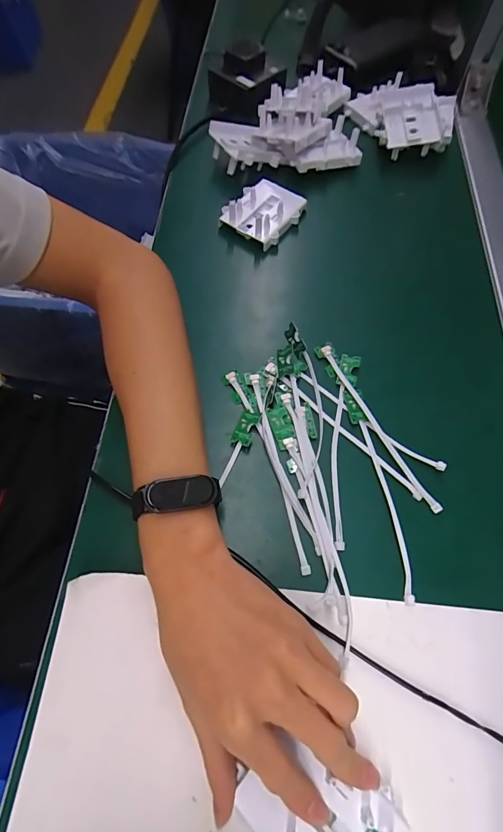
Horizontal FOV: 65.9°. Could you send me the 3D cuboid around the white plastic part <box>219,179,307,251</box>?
[{"bbox_3d":[0.013,-0.218,0.414,0.065,0.027,0.076,33,69,14],"label":"white plastic part"}]

